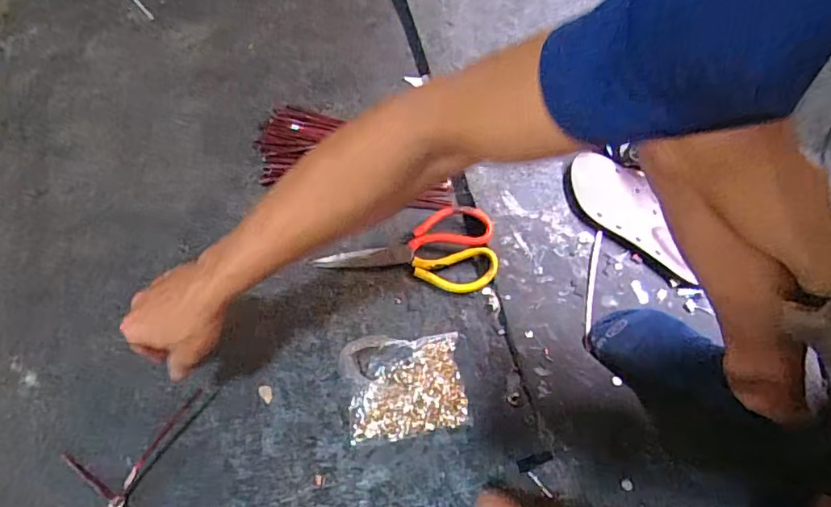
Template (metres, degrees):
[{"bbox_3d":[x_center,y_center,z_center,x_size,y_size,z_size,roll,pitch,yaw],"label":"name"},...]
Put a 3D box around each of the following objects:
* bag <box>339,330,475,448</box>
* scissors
[{"bbox_3d":[-0.013,0.152,0.607,0.144,0.044,0.118,-6,63,-2],"label":"bag"},{"bbox_3d":[-0.014,0.000,0.687,0.238,0.032,0.107,-4,67,0],"label":"scissors"}]

